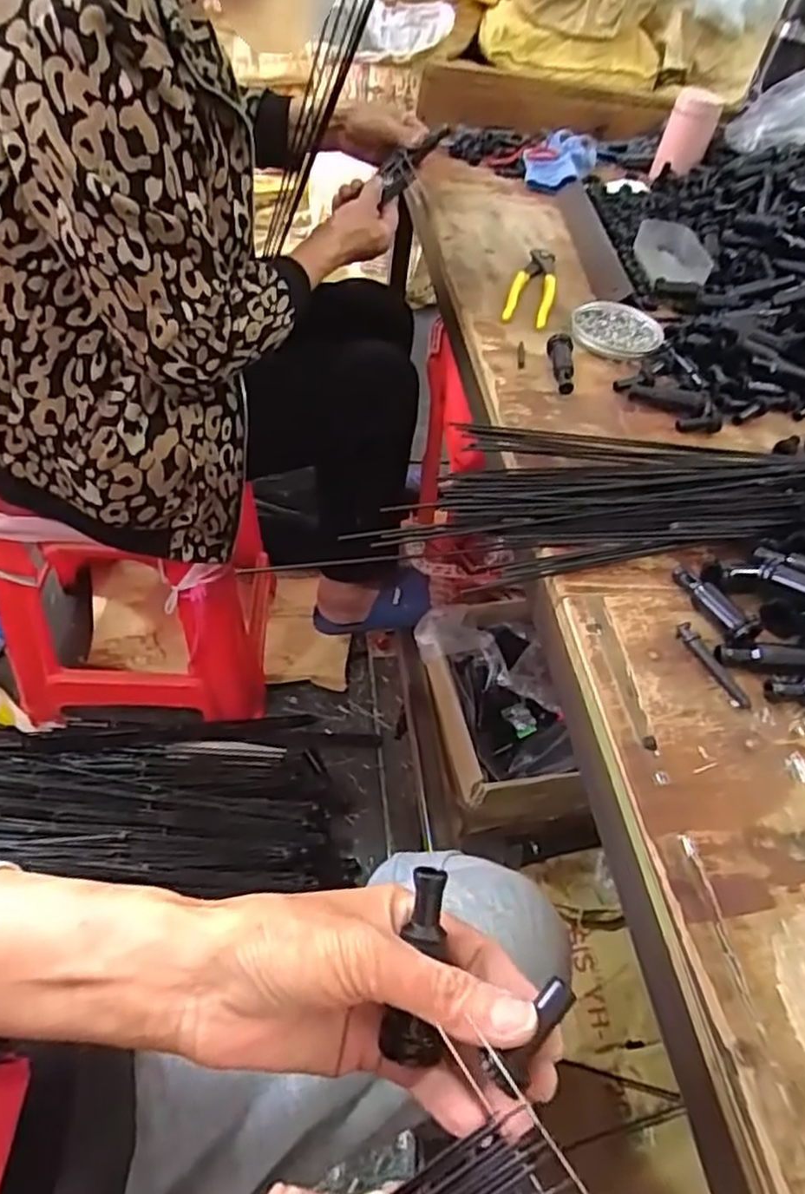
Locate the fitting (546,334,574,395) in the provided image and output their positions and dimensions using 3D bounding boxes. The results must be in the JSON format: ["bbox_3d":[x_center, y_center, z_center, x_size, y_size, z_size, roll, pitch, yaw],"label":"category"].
[{"bbox_3d":[0.147,-0.215,0.638,0.022,0.018,0.069,8,49,-3],"label":"fitting"}]

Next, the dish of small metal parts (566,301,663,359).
[{"bbox_3d":[0.217,-0.271,0.701,0.091,0.015,0.091,0,51,0],"label":"dish of small metal parts"}]

